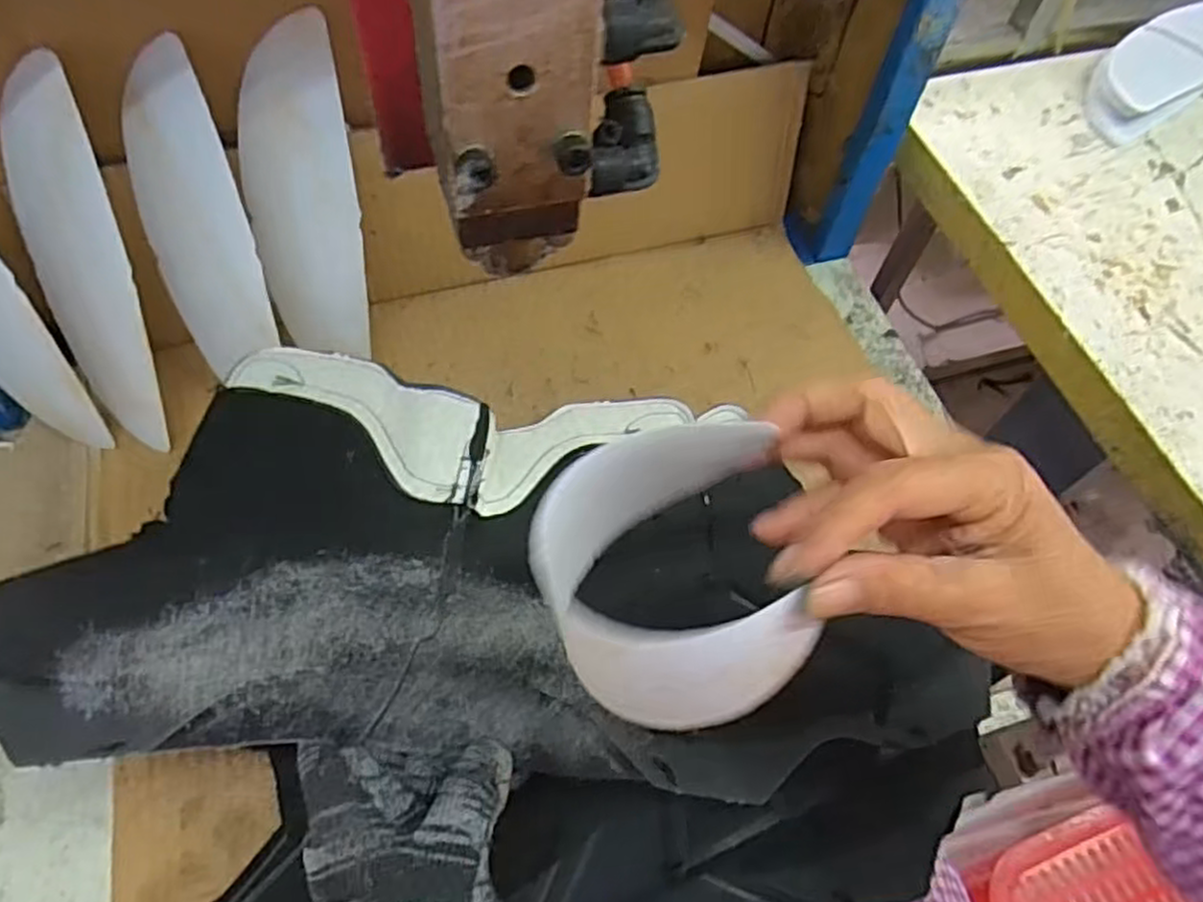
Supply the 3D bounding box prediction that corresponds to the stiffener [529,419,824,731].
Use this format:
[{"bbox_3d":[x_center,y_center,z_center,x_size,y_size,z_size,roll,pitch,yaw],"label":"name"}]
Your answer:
[{"bbox_3d":[0.026,0.044,0.267,0.092,0.060,0.089,2,60,-3],"label":"stiffener"}]

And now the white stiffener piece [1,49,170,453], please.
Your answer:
[{"bbox_3d":[-0.305,-0.108,0.452,0.070,0.219,0.011,12,32,18],"label":"white stiffener piece"}]

